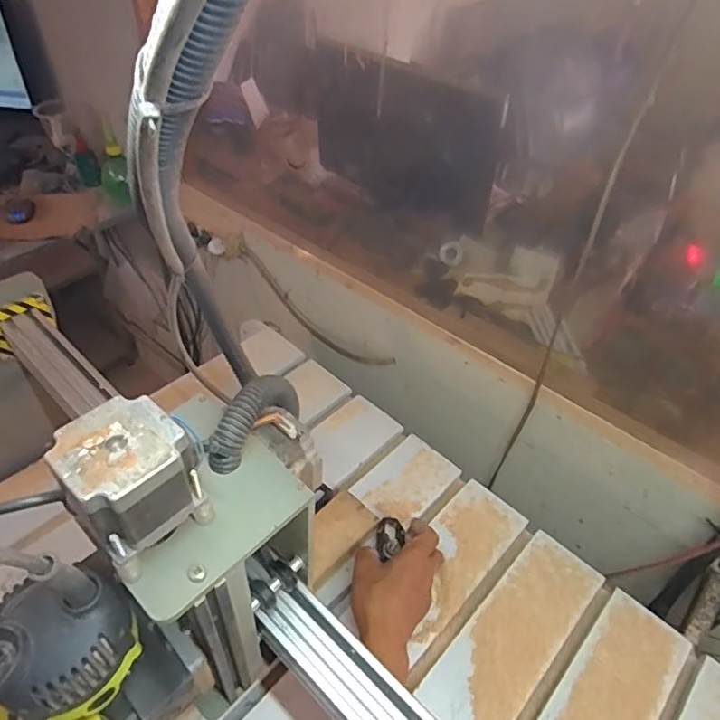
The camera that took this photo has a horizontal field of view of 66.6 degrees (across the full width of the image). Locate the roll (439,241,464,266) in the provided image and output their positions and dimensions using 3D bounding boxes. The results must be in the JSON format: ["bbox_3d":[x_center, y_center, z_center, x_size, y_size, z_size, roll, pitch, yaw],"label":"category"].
[{"bbox_3d":[0.197,-0.231,1.182,0.049,0.053,0.010,11,2,7],"label":"roll"}]

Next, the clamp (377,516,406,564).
[{"bbox_3d":[0.035,0.204,0.627,0.030,0.013,0.059,11,25,7],"label":"clamp"}]

